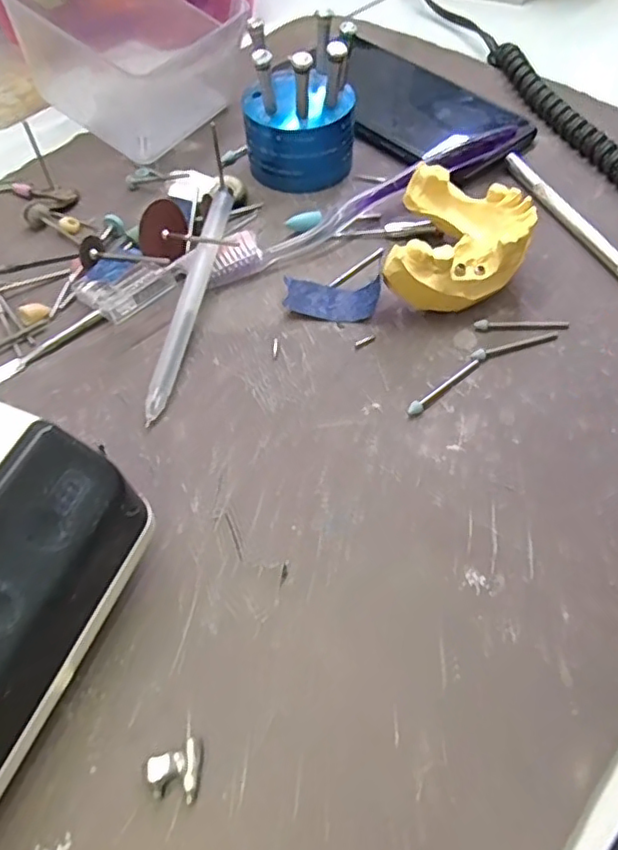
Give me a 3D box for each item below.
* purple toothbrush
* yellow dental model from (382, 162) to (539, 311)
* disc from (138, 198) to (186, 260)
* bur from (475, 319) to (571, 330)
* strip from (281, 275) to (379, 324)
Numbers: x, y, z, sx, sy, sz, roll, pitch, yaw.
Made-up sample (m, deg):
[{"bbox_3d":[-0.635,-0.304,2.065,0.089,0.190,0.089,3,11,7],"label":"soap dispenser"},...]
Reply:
[{"bbox_3d":[0.029,-0.113,0.306,0.176,0.021,0.027,-27,60,-15],"label":"purple toothbrush"},{"bbox_3d":[0.068,-0.081,0.276,0.056,0.035,0.068,11,59,9],"label":"yellow dental model"},{"bbox_3d":[-0.069,-0.093,0.288,0.024,0.004,0.028,-2,91,-42],"label":"disc"},{"bbox_3d":[0.096,-0.046,0.271,0.042,0.004,0.005,-1,57,2],"label":"bur"},{"bbox_3d":[0.011,-0.060,0.281,0.043,0.008,0.024,3,58,4],"label":"strip"}]

